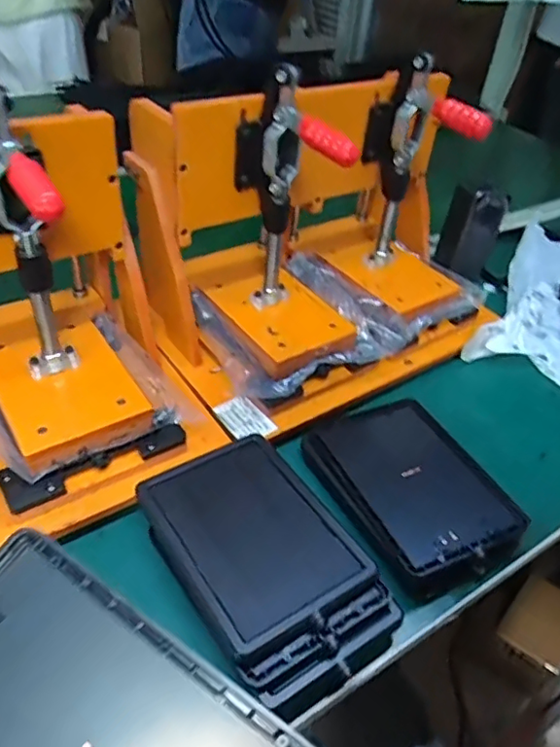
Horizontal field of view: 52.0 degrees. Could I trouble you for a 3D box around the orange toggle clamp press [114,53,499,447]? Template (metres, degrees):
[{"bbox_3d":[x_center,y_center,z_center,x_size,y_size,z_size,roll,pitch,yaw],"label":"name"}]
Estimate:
[{"bbox_3d":[0.051,-0.149,0.585,0.367,0.238,0.243,-23,49,-30],"label":"orange toggle clamp press"}]

